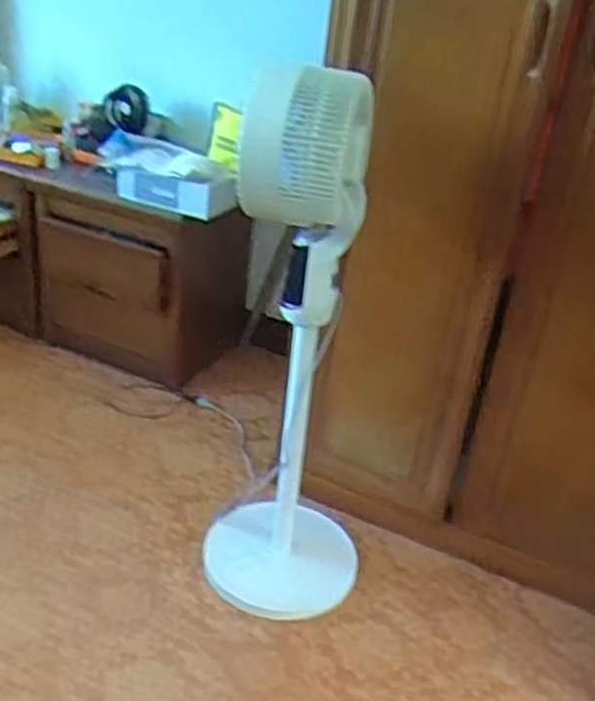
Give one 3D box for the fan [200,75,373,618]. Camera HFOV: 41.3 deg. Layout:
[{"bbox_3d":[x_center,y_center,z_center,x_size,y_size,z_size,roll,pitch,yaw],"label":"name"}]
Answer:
[{"bbox_3d":[0.017,0.018,1.430,0.302,0.992,0.278,12,29,8],"label":"fan"}]

